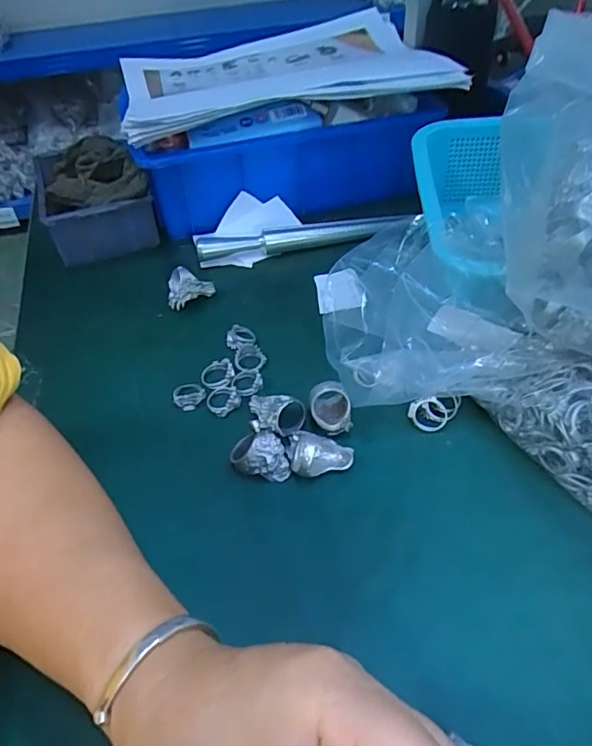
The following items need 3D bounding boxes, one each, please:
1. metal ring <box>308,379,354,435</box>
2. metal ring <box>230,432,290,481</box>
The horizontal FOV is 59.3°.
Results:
[{"bbox_3d":[0.021,0.021,0.328,0.024,0.033,0.027,-13,9,4],"label":"metal ring"},{"bbox_3d":[-0.021,0.050,0.306,0.033,0.030,0.018,-9,46,-5],"label":"metal ring"}]

